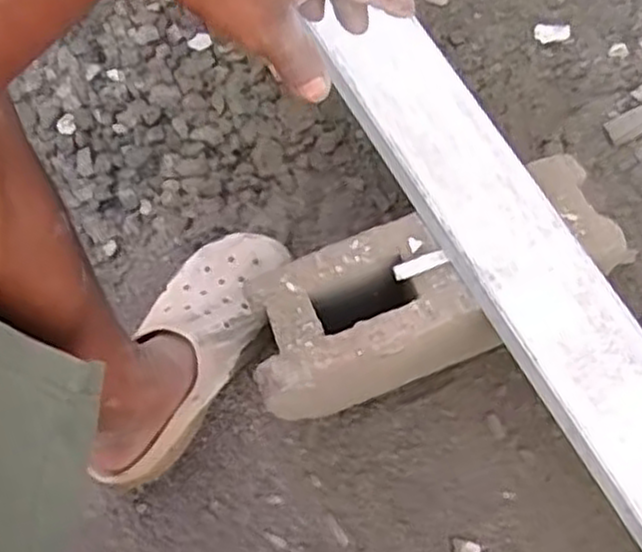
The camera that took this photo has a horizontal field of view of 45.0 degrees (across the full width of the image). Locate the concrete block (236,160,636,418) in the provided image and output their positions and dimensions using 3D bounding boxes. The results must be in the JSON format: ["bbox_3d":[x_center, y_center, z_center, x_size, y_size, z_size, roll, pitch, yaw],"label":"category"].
[{"bbox_3d":[0.085,0.026,0.686,0.296,0.194,0.095,-22,70,-6],"label":"concrete block"}]

